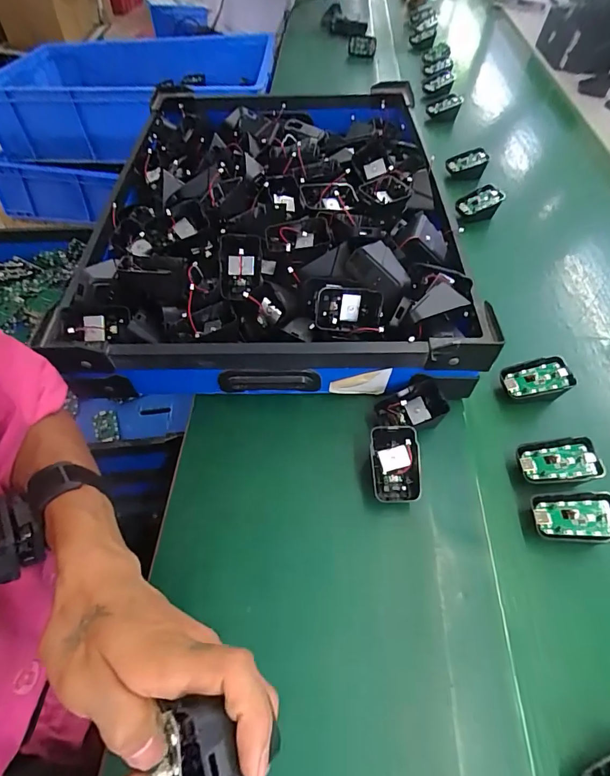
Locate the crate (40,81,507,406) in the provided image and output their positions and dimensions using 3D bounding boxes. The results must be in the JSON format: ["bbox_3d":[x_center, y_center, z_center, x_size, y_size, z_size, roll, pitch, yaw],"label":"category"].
[{"bbox_3d":[-0.037,-0.264,0.591,0.441,0.115,0.602,2,54,-3],"label":"crate"}]

